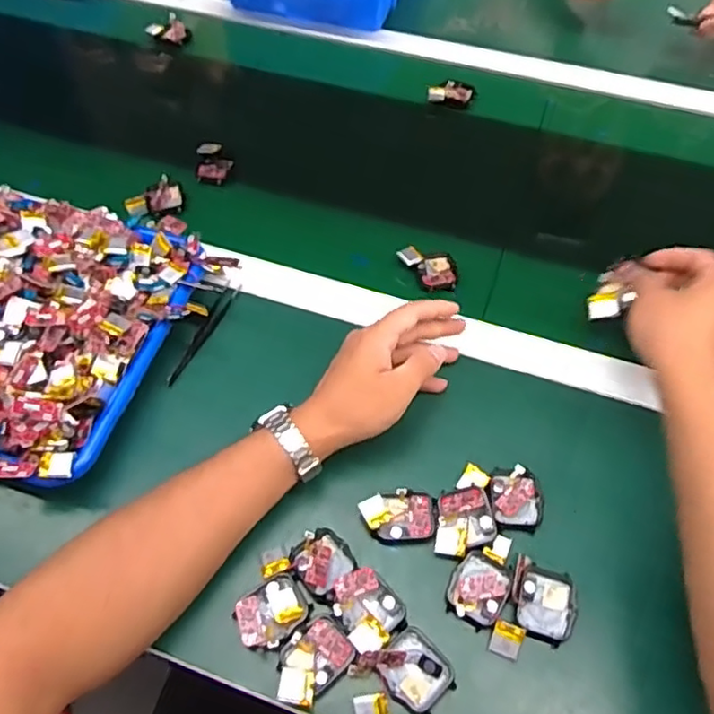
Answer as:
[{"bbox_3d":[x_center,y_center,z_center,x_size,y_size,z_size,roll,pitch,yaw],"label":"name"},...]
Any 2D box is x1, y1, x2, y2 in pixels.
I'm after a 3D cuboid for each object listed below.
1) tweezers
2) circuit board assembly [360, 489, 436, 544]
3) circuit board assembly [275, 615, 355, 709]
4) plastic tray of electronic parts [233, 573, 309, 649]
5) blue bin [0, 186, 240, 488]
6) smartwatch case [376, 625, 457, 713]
[{"bbox_3d":[-0.136,-0.023,0.544,0.015,0.007,0.118,18,59,11],"label":"tweezers"},{"bbox_3d":[0.030,0.116,0.447,0.053,0.016,0.035,-4,57,-2],"label":"circuit board assembly"},{"bbox_3d":[-0.029,0.198,0.395,0.036,0.013,0.054,39,65,23],"label":"circuit board assembly"},{"bbox_3d":[-0.057,0.172,0.412,0.048,0.007,0.038,-34,63,-20],"label":"plastic tray of electronic parts"},{"bbox_3d":[-0.322,-0.049,0.511,0.334,0.060,0.252,13,58,9],"label":"blue bin"},{"bbox_3d":[0.038,0.202,0.393,0.040,0.014,0.045,-38,64,-22],"label":"smartwatch case"}]

